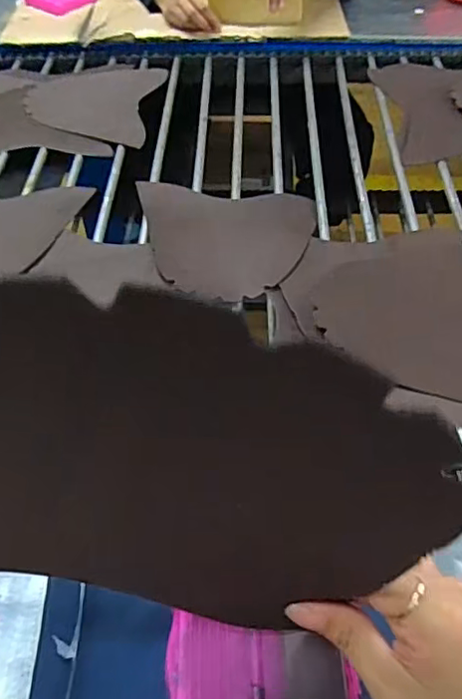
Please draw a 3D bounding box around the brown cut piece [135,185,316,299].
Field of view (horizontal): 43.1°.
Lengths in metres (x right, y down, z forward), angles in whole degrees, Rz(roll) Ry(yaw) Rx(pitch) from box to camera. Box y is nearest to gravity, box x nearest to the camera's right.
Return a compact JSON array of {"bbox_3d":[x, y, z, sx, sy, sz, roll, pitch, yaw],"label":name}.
[{"bbox_3d":[-0.006,-0.145,0.718,0.221,0.029,0.204,0,52,1],"label":"brown cut piece"}]

